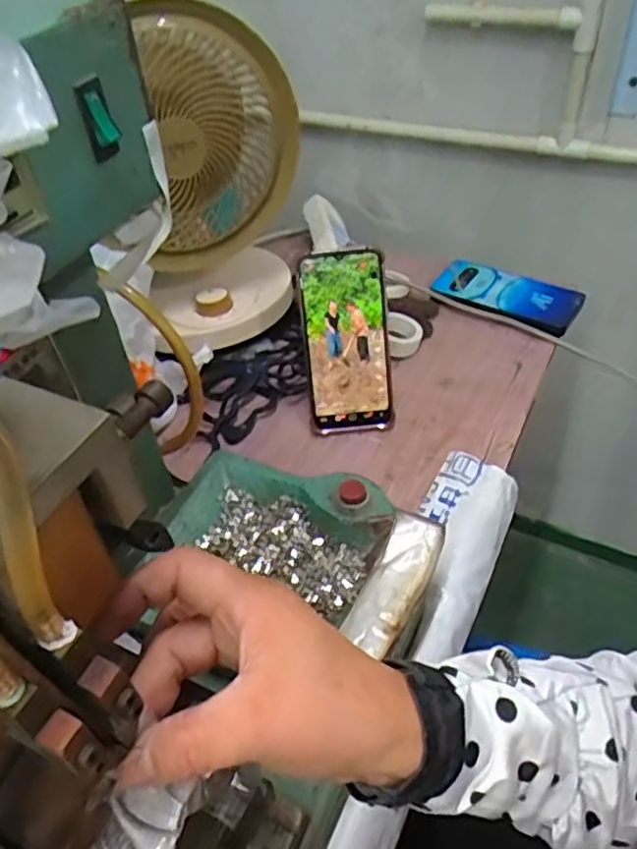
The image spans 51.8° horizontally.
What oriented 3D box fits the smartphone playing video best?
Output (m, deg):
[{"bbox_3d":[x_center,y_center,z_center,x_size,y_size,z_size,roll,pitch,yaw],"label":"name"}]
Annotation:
[{"bbox_3d":[0.026,-0.072,0.596,0.077,0.162,0.014,-8,18,-2],"label":"smartphone playing video"}]

